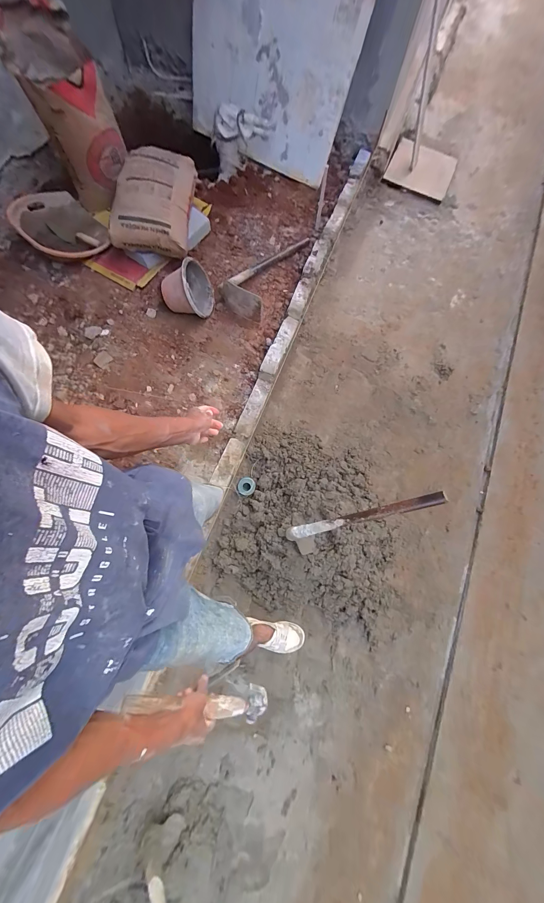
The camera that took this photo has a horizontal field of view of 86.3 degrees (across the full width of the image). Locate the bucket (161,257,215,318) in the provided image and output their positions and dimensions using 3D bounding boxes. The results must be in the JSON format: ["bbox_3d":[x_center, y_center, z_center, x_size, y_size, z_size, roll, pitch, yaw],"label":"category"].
[{"bbox_3d":[-0.404,-0.779,1.385,0.249,0.220,0.230,0,76,-1],"label":"bucket"}]

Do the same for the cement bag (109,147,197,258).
[{"bbox_3d":[-0.555,-1.195,1.364,0.329,0.192,0.486,7,74,1],"label":"cement bag"}]

